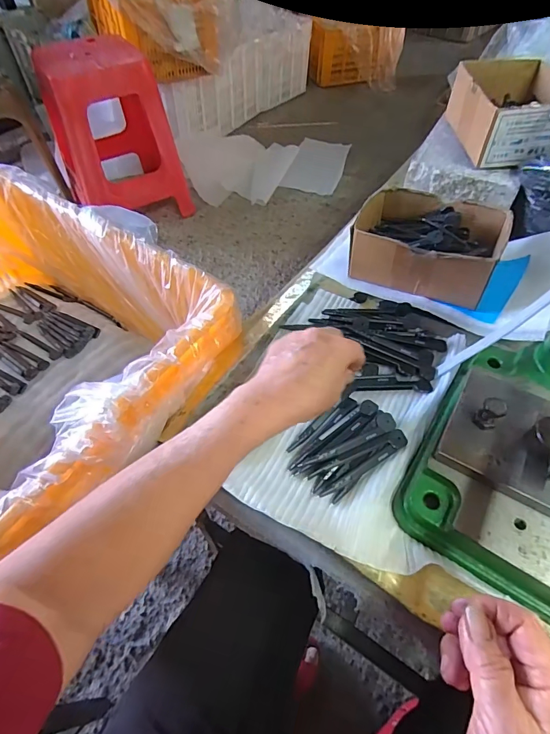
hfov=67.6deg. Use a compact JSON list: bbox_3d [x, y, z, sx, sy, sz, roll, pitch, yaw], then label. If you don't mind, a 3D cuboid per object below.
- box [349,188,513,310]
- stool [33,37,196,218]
[{"bbox_3d":[0.186,-0.157,0.501,0.158,0.059,0.129,21,56,14],"label":"box"},{"bbox_3d":[-0.522,-0.752,1.331,0.344,0.469,0.333,-23,57,-17],"label":"stool"}]

